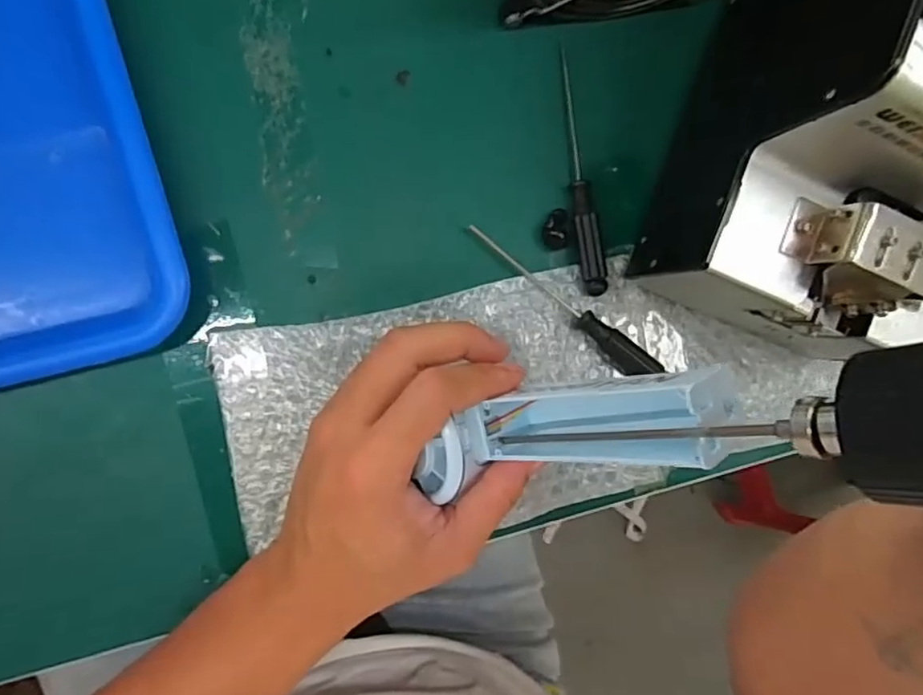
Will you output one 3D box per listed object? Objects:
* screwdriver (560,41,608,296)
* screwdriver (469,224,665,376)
[{"bbox_3d":[0.061,-0.091,0.313,0.012,0.012,0.127,-8,92,-11],"label":"screwdriver"},{"bbox_3d":[0.054,-0.023,0.313,0.120,0.014,0.016,41,84,-9],"label":"screwdriver"}]

